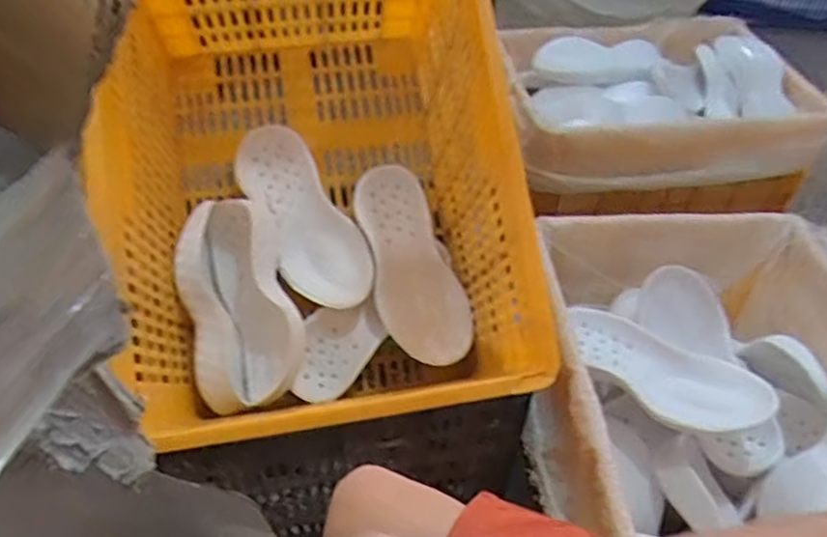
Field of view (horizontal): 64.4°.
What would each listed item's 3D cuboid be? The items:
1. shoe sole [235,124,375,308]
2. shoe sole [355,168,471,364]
[{"bbox_3d":[-0.180,-0.084,1.056,0.131,0.054,0.326,-25,76,-26],"label":"shoe sole"},{"bbox_3d":[-0.005,-0.007,1.048,0.132,0.045,0.329,-14,74,-17],"label":"shoe sole"}]

